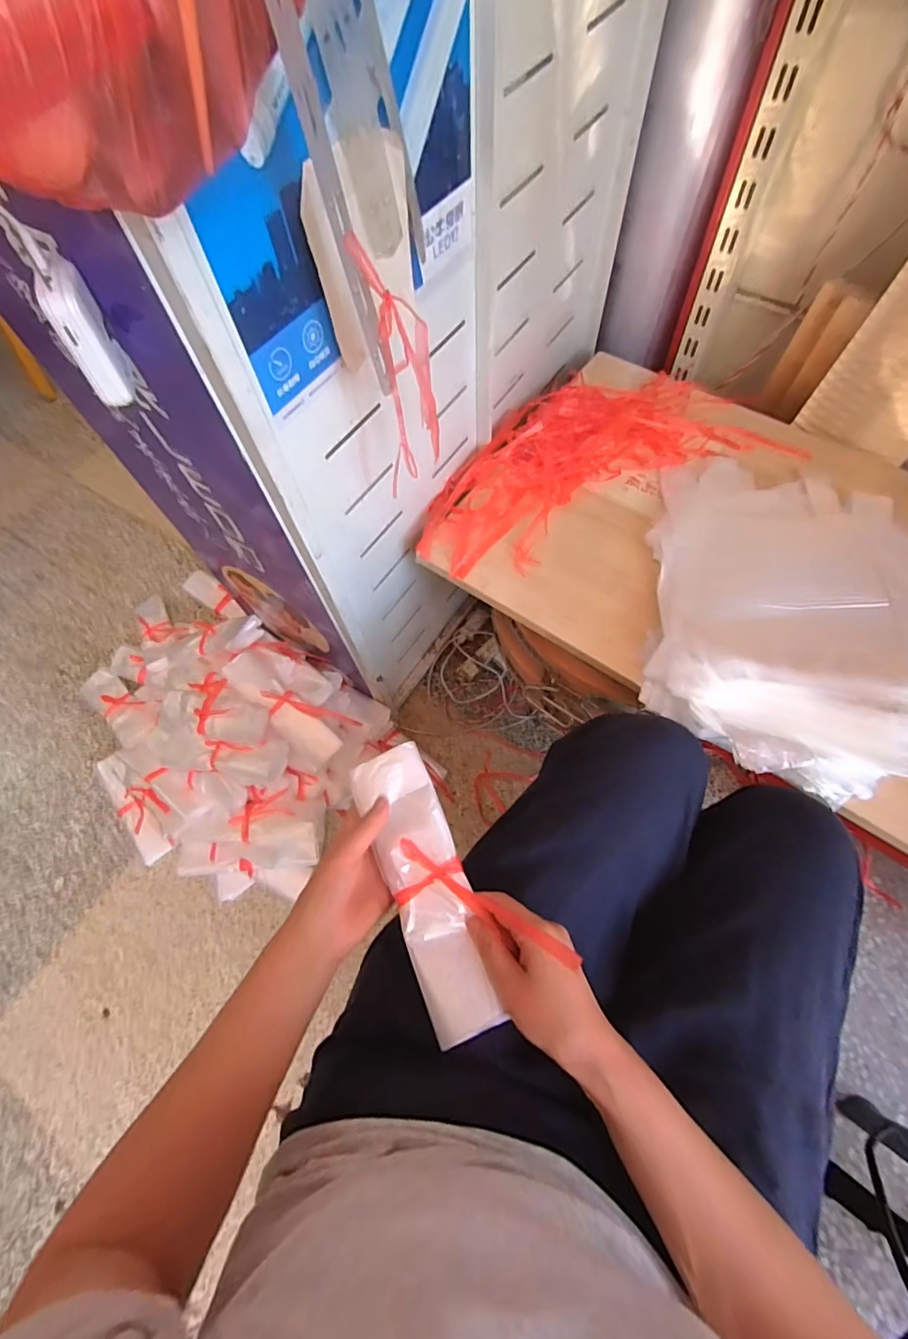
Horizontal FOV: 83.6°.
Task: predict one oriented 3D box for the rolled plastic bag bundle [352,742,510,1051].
[{"bbox_3d":[-0.027,0.175,0.428,0.068,0.020,0.230,-17,62,-8],"label":"rolled plastic bag bundle"}]

